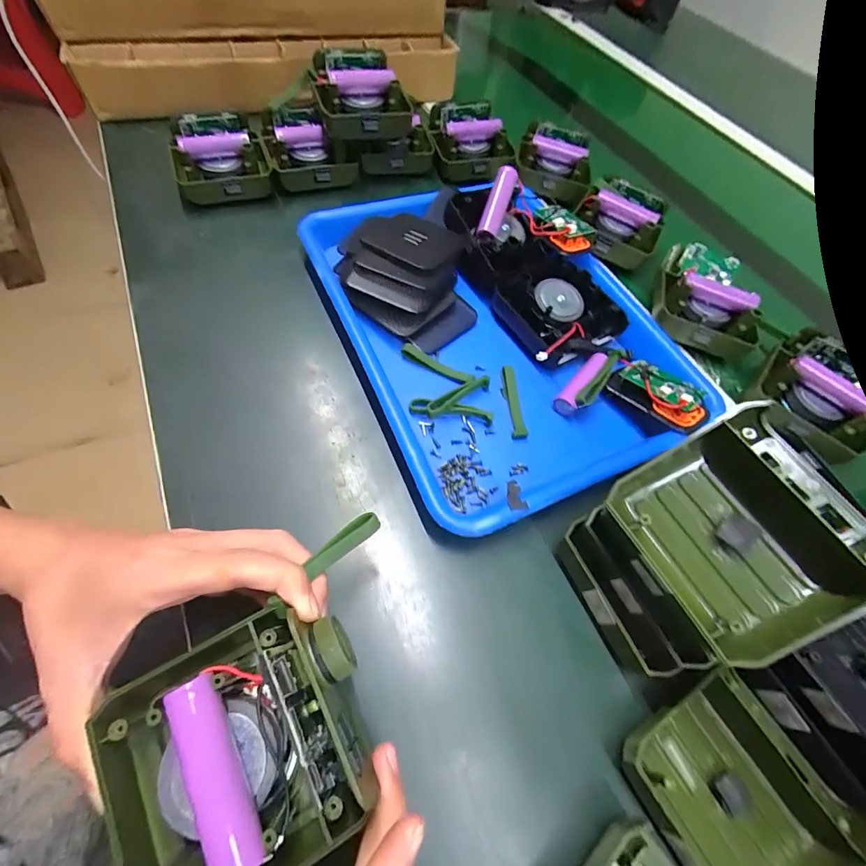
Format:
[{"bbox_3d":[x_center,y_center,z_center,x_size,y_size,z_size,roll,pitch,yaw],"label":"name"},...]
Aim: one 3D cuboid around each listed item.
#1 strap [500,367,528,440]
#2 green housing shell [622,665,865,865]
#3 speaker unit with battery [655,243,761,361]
[{"bbox_3d":[0.063,-0.025,0.325,0.012,0.008,0.064,-2,60,-8],"label":"strap"},{"bbox_3d":[0.150,0.177,0.204,0.085,0.030,0.091,-27,66,-21],"label":"green housing shell"},{"bbox_3d":[0.254,-0.133,0.384,0.080,0.035,0.123,14,59,1],"label":"speaker unit with battery"}]

